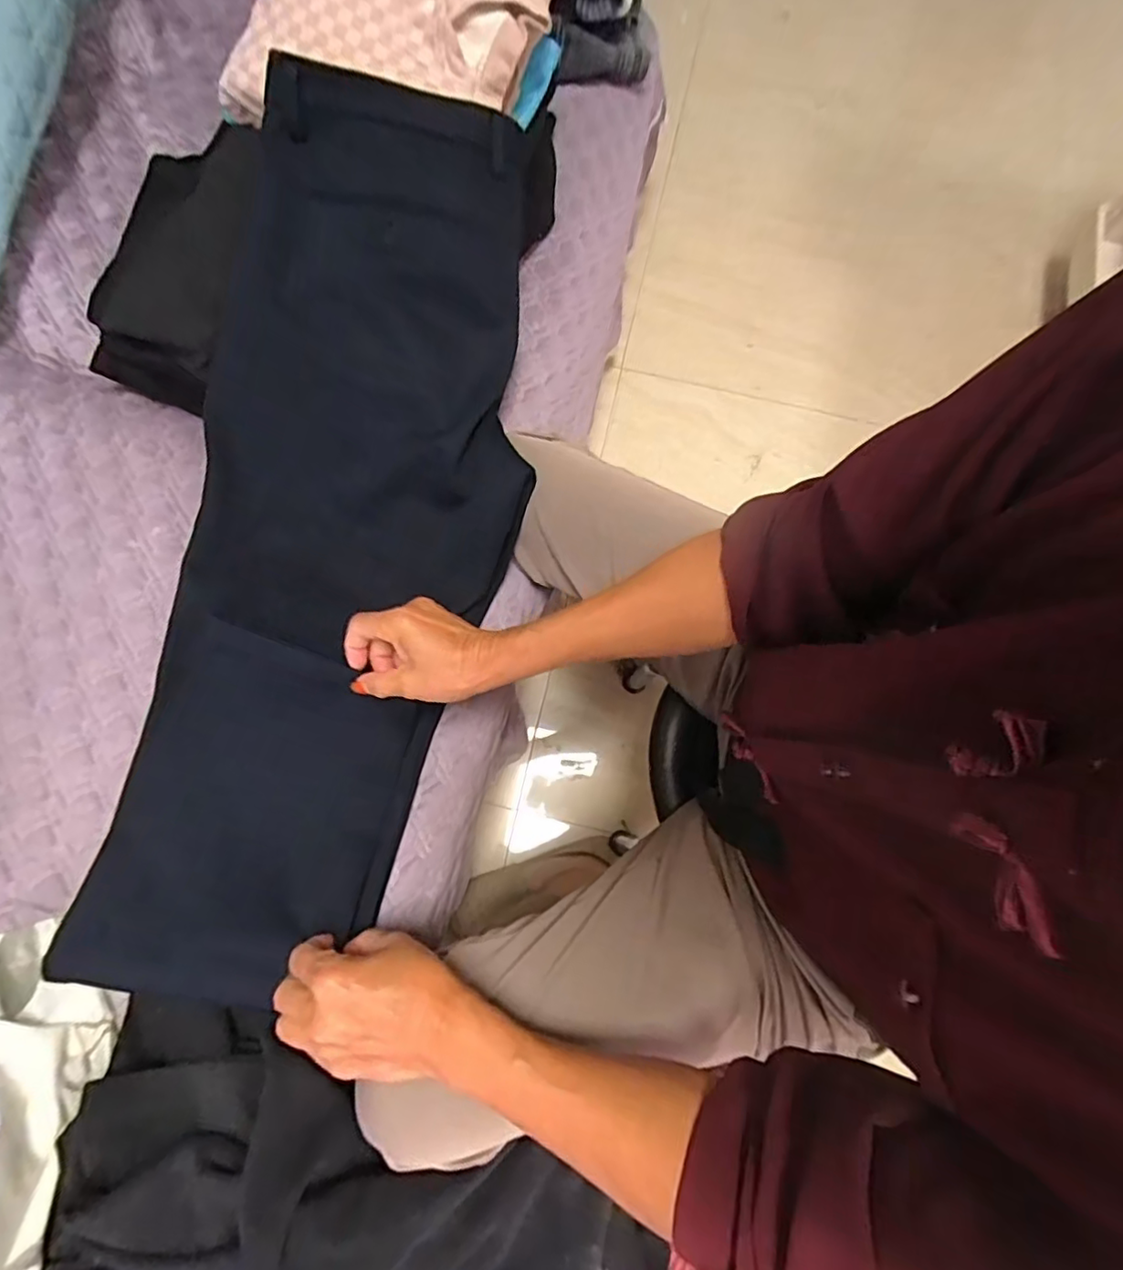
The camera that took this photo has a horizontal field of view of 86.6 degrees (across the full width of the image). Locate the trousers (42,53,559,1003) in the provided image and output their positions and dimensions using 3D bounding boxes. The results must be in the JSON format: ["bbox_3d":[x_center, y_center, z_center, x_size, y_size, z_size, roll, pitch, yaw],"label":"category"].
[{"bbox_3d":[-0.182,-0.099,0.511,0.255,0.129,0.728,10,80,1],"label":"trousers"}]

